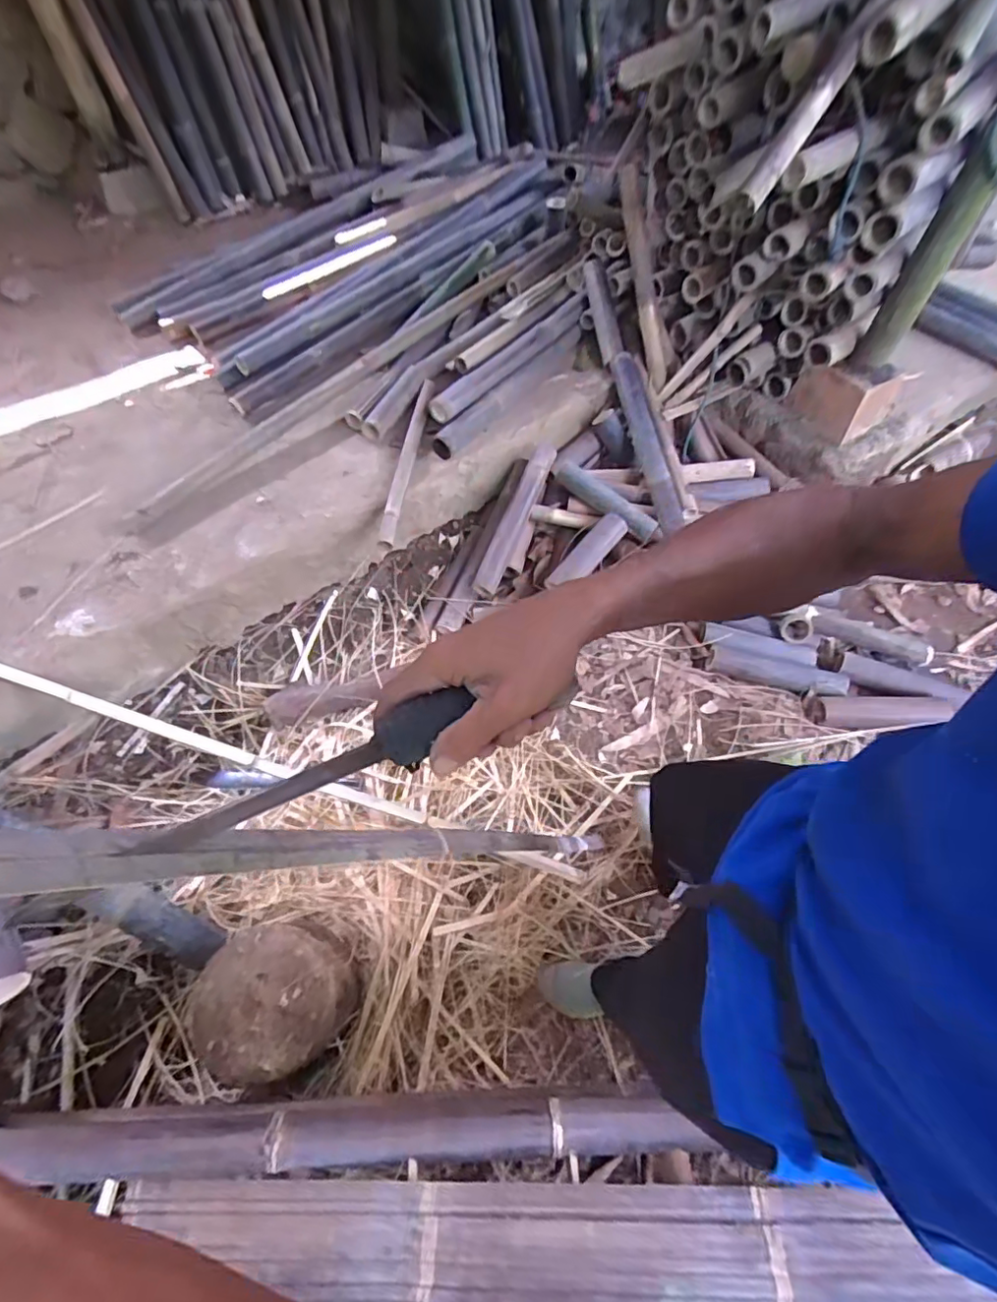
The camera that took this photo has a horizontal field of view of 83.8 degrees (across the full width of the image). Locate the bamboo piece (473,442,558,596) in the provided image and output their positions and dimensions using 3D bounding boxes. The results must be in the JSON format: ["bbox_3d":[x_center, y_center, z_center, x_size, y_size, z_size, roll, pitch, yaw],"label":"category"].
[{"bbox_3d":[0.051,-0.411,1.710,0.079,0.073,0.529,22,80,13],"label":"bamboo piece"}]

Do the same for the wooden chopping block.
[{"bbox_3d":[-0.417,0.652,1.059,0.271,0.161,0.246,-9,59,-6],"label":"wooden chopping block"}]

